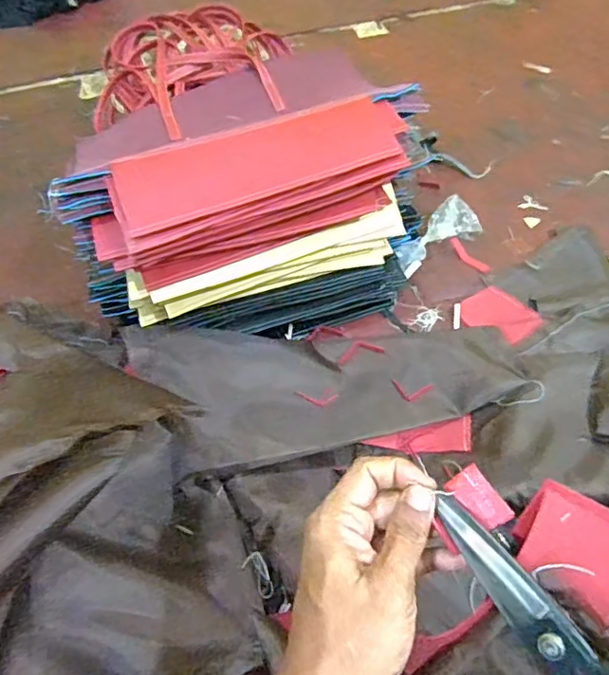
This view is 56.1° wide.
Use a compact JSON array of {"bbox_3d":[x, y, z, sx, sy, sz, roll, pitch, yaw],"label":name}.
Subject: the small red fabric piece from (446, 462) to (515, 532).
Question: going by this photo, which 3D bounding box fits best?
[{"bbox_3d":[0.096,0.088,0.313,0.020,0.004,0.034,-39,63,3],"label":"small red fabric piece"}]

